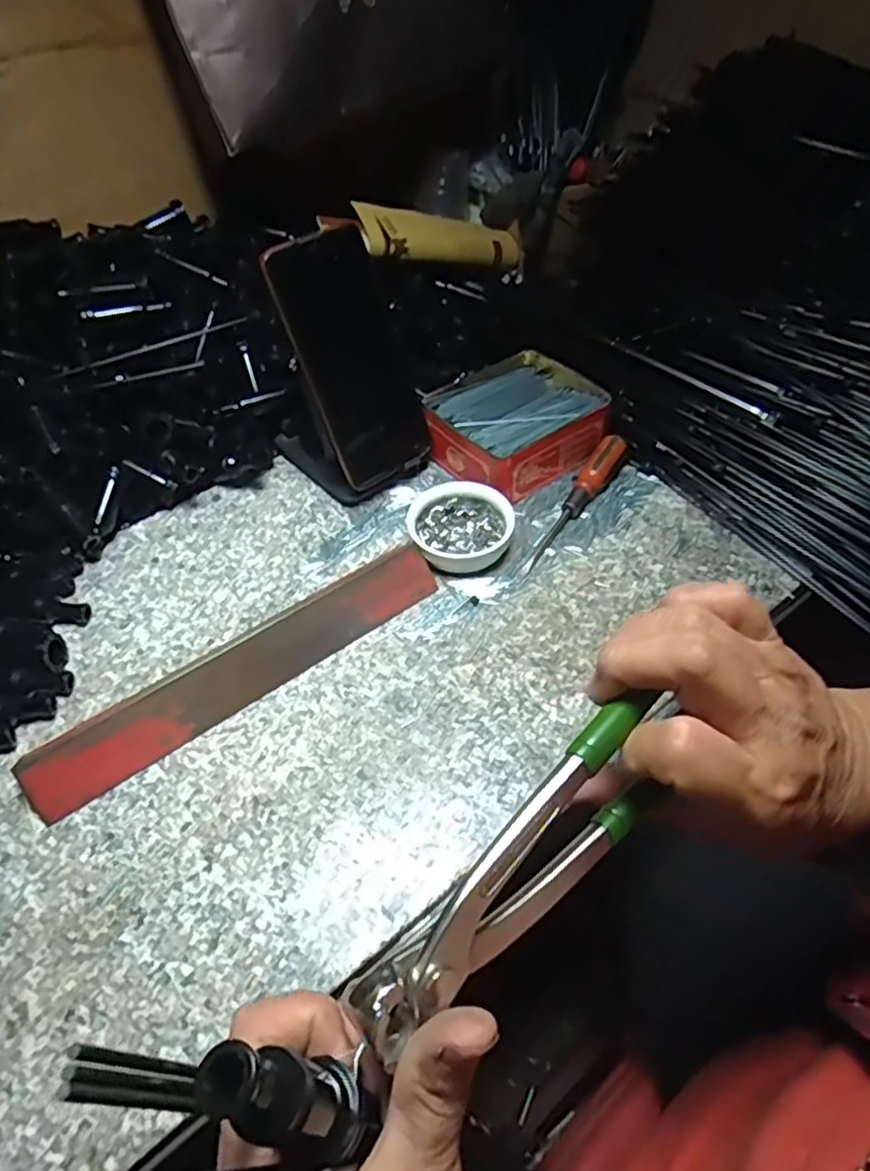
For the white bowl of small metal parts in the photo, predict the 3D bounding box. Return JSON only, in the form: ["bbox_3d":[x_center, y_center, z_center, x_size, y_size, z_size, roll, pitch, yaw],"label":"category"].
[{"bbox_3d":[0.018,-0.040,0.473,0.069,0.028,0.068,-1,49,2],"label":"white bowl of small metal parts"}]

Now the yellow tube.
[{"bbox_3d":[0.007,-0.340,0.669,0.195,0.035,0.033,-18,46,-42],"label":"yellow tube"}]

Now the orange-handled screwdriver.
[{"bbox_3d":[0.103,-0.063,0.491,0.021,0.026,0.139,25,54,22],"label":"orange-handled screwdriver"}]

